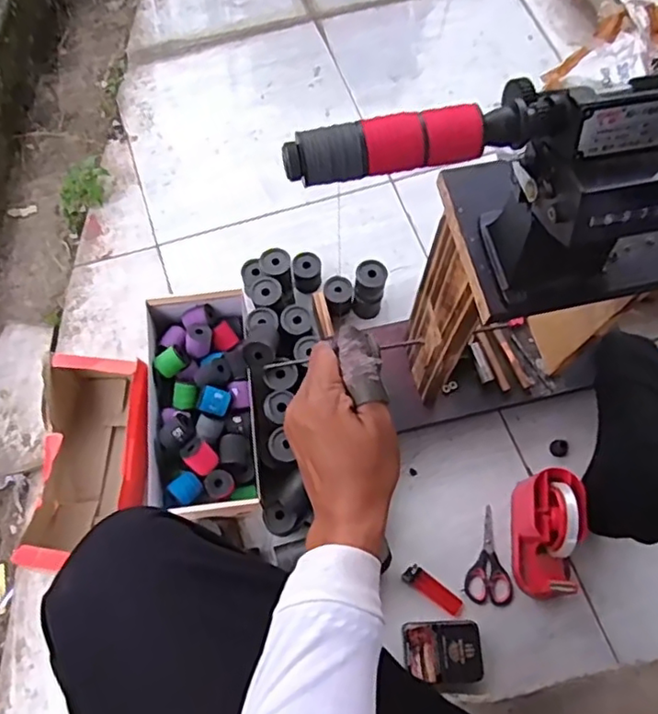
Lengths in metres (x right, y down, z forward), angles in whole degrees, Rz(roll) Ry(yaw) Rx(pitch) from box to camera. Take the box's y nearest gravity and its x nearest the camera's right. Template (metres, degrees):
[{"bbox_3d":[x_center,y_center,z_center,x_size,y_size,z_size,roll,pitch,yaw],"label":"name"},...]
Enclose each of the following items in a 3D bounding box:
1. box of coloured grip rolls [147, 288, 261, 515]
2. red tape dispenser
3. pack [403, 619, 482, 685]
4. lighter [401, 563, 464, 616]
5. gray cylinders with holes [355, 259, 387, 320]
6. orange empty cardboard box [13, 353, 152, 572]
[{"bbox_3d":[-0.169,0.061,0.819,0.133,0.080,0.296,-6,68,-4],"label":"box of coloured grip rolls"},{"bbox_3d":[0.275,0.217,0.755,0.069,0.105,0.148,6,66,2],"label":"red tape dispenser"},{"bbox_3d":[0.138,0.356,0.735,0.093,0.028,0.066,-3,67,-2],"label":"pack"},{"bbox_3d":[0.133,0.294,0.772,0.081,0.010,0.025,33,70,12],"label":"lighter"},{"bbox_3d":[0.058,-0.094,0.880,0.041,0.102,0.041,0,66,-1],"label":"gray cylinders with holes"},{"bbox_3d":[-0.297,0.131,0.780,0.144,0.105,0.252,0,66,-1],"label":"orange empty cardboard box"}]

